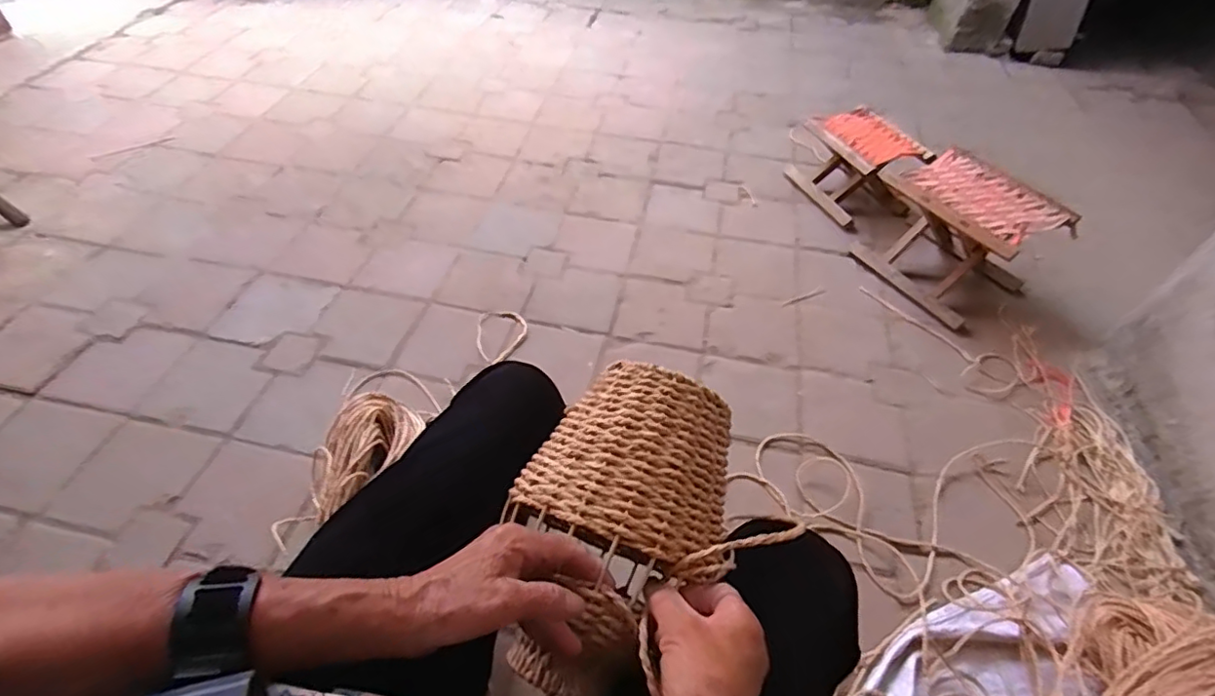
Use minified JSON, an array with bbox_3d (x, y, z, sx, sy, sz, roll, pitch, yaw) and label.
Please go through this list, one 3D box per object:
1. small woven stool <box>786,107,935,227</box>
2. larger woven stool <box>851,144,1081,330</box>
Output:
[{"bbox_3d":[0.671,-0.498,1.576,0.226,0.197,0.300,-17,54,-18],"label":"small woven stool"},{"bbox_3d":[0.828,-0.269,1.360,0.278,0.241,0.308,-26,57,-24],"label":"larger woven stool"}]

